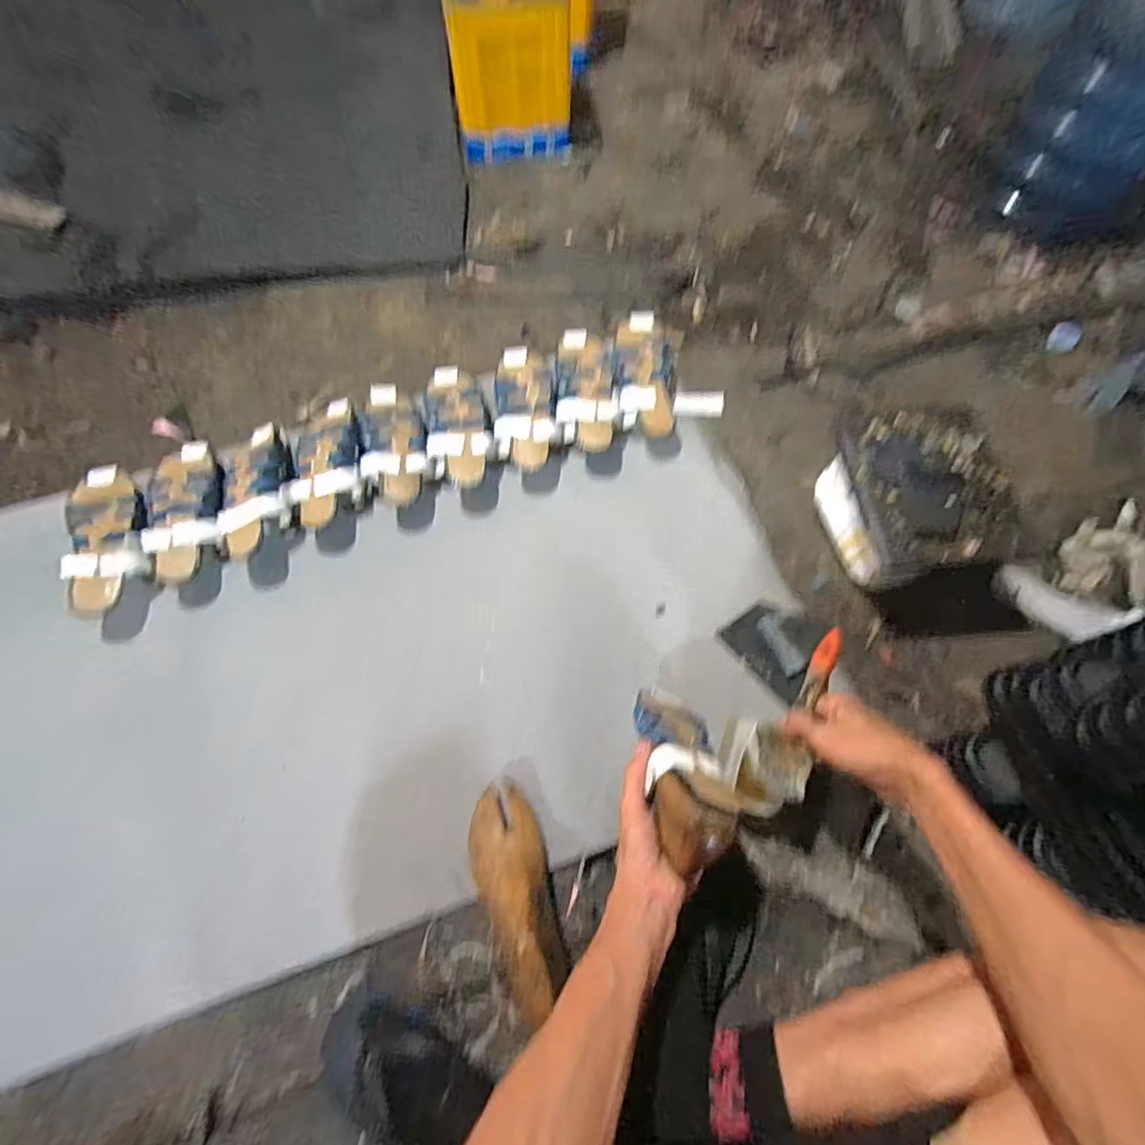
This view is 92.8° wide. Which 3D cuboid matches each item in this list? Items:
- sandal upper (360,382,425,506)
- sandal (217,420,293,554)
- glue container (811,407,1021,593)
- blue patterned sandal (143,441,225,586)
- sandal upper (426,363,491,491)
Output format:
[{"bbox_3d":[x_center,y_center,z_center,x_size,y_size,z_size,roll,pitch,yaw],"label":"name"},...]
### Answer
[{"bbox_3d":[-0.271,-0.201,0.829,0.094,0.032,0.204,-7,66,-3],"label":"sandal upper"},{"bbox_3d":[-0.458,-0.128,0.785,0.093,0.042,0.201,-8,66,-3],"label":"sandal"},{"bbox_3d":[0.448,-0.090,0.742,0.188,0.159,0.217,0,66,0],"label":"glue container"},{"bbox_3d":[-0.550,-0.093,0.768,0.097,0.035,0.220,-5,66,-2],"label":"blue patterned sandal"},{"bbox_3d":[-0.178,-0.233,0.840,0.088,0.040,0.212,-7,66,-3],"label":"sandal upper"}]

